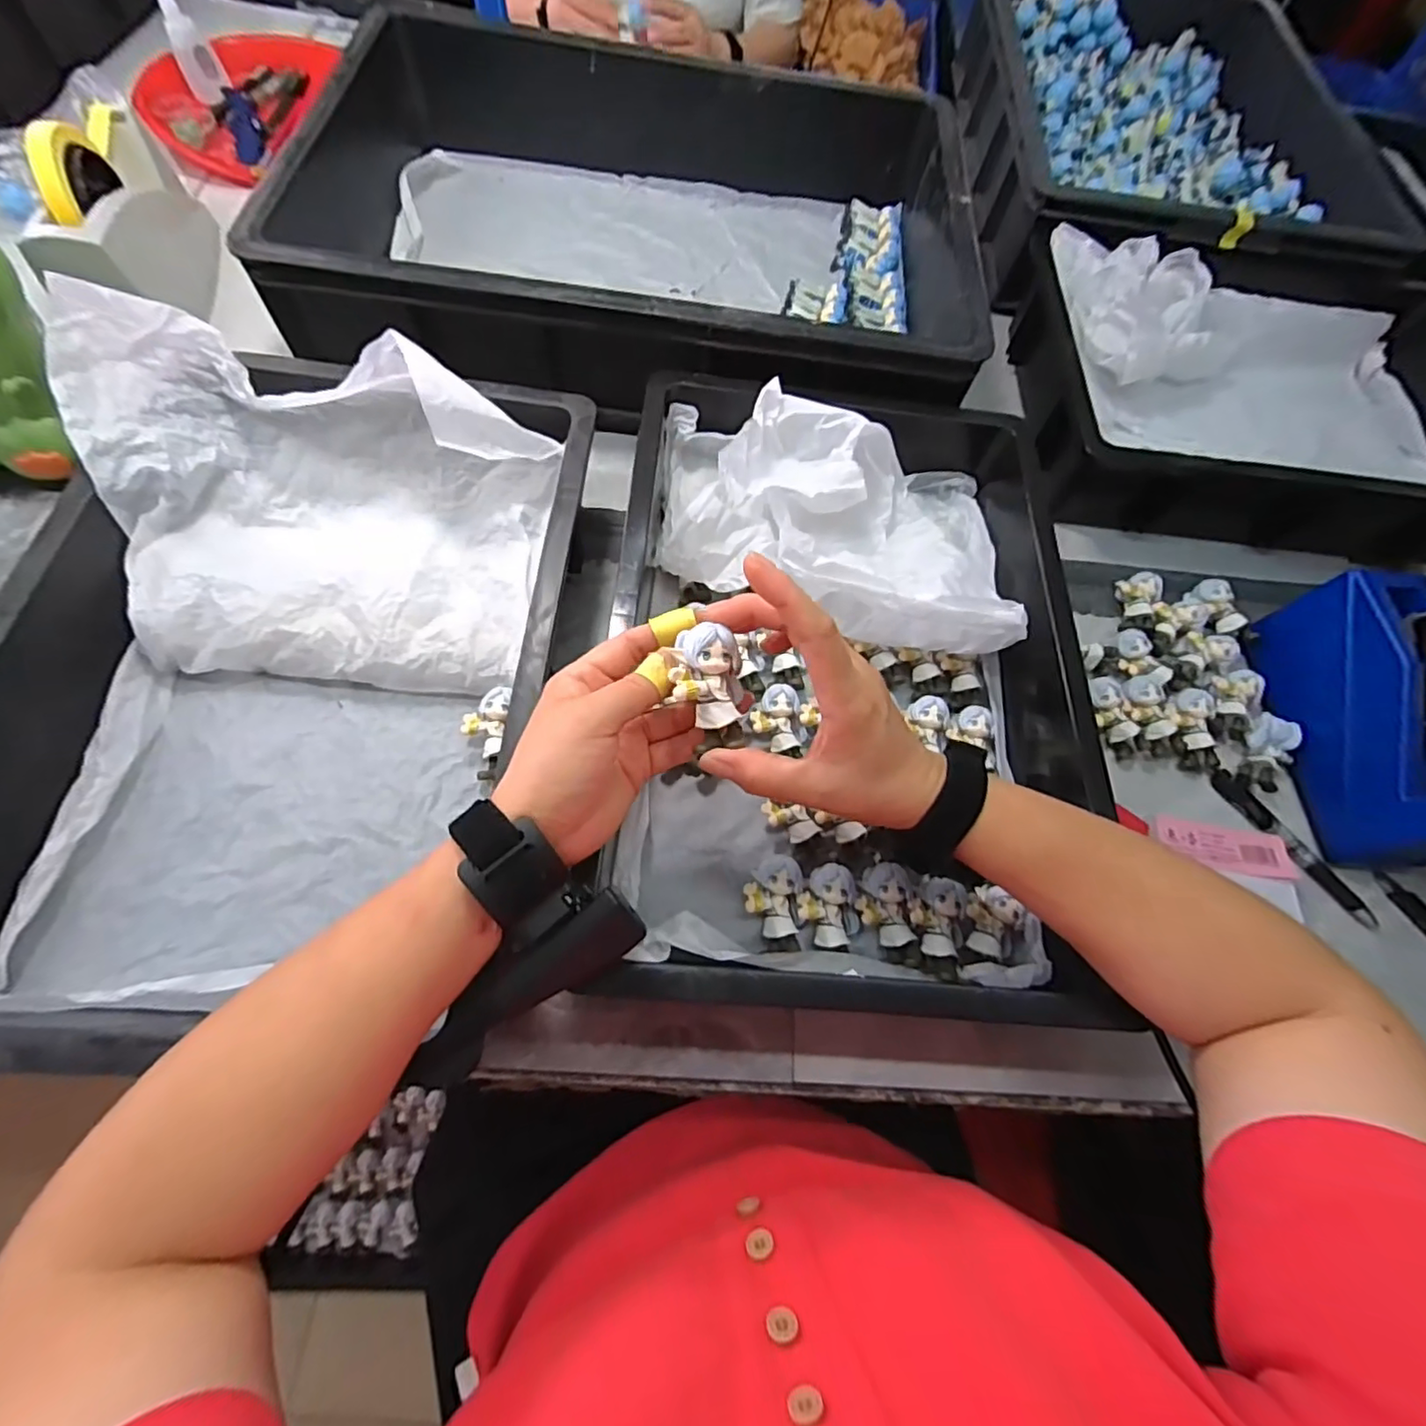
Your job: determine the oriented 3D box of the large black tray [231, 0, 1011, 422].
[{"bbox_3d":[-0.069,-0.449,0.593,0.599,0.137,0.416,7,66,-3],"label":"large black tray"}]

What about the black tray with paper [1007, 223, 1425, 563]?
[{"bbox_3d":[0.496,-0.305,0.577,0.395,0.103,0.314,13,66,0],"label":"black tray with paper"}]

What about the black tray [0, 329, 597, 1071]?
[{"bbox_3d":[-0.261,-0.032,0.391,0.314,0.110,0.440,6,66,-4],"label":"black tray"}]

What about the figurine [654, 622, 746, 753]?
[{"bbox_3d":[-0.004,-0.013,0.304,0.038,0.032,0.056,-9,98,-20],"label":"figurine"}]

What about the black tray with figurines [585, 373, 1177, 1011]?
[{"bbox_3d":[0.090,-0.047,0.434,0.300,0.089,0.461,4,66,-5],"label":"black tray with figurines"}]

